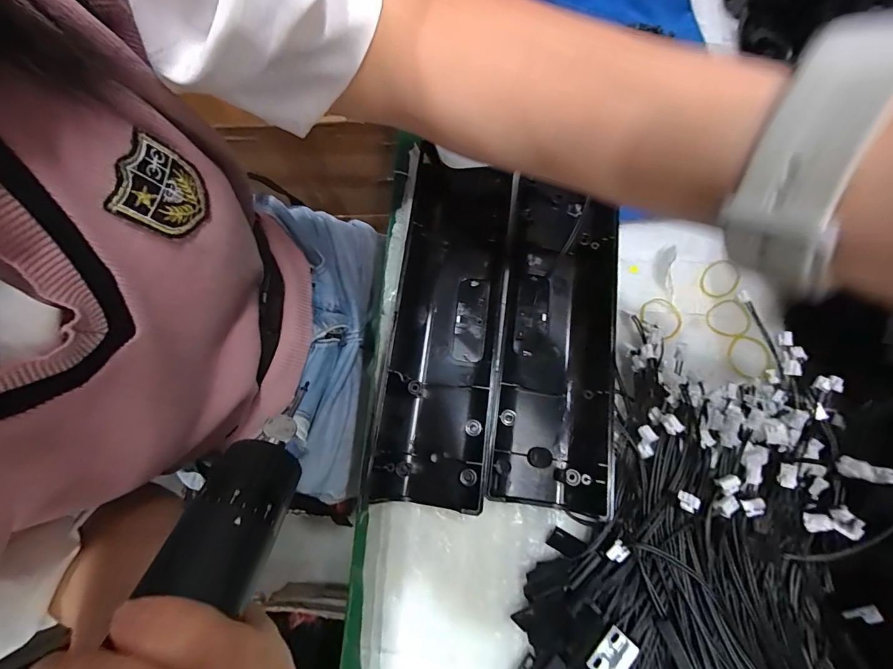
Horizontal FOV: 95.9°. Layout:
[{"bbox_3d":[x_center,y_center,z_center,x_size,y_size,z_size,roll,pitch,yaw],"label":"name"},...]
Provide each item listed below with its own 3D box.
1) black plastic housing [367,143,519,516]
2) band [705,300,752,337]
[{"bbox_3d":[0.002,-0.011,0.276,0.073,0.024,0.242,8,74,2],"label":"black plastic housing"},{"bbox_3d":[0.201,-0.011,0.285,0.029,0.004,0.027,0,74,-1],"label":"band"}]

